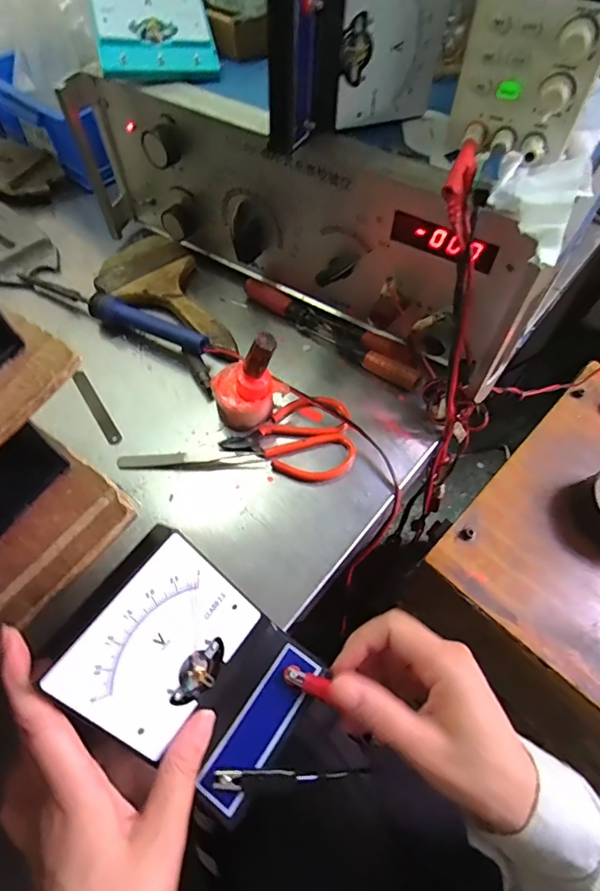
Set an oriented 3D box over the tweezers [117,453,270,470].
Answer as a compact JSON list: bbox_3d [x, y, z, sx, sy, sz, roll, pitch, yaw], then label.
[{"bbox_3d":[-0.086,0.012,0.381,0.118,0.004,0.014,0,58,0],"label":"tweezers"}]

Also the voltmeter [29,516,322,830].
[{"bbox_3d":[-0.060,0.117,0.256,0.121,0.078,0.091,31,63,17],"label":"voltmeter"}]

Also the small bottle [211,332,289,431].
[{"bbox_3d":[-0.042,-0.052,0.371,0.055,0.085,0.043,6,58,3],"label":"small bottle"}]

